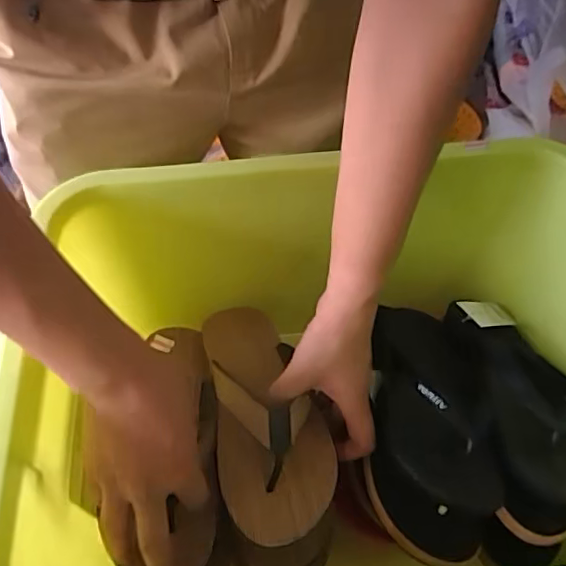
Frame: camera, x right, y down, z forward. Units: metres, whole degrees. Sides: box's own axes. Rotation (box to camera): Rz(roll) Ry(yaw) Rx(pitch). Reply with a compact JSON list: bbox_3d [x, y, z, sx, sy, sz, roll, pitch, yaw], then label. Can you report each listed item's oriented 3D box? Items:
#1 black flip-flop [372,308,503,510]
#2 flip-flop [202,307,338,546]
[{"bbox_3d":[0.132,0.097,0.526,0.089,0.057,0.228,-5,40,-3],"label":"black flip-flop"},{"bbox_3d":[-0.020,0.105,0.515,0.095,0.047,0.241,-12,43,-8],"label":"flip-flop"}]

